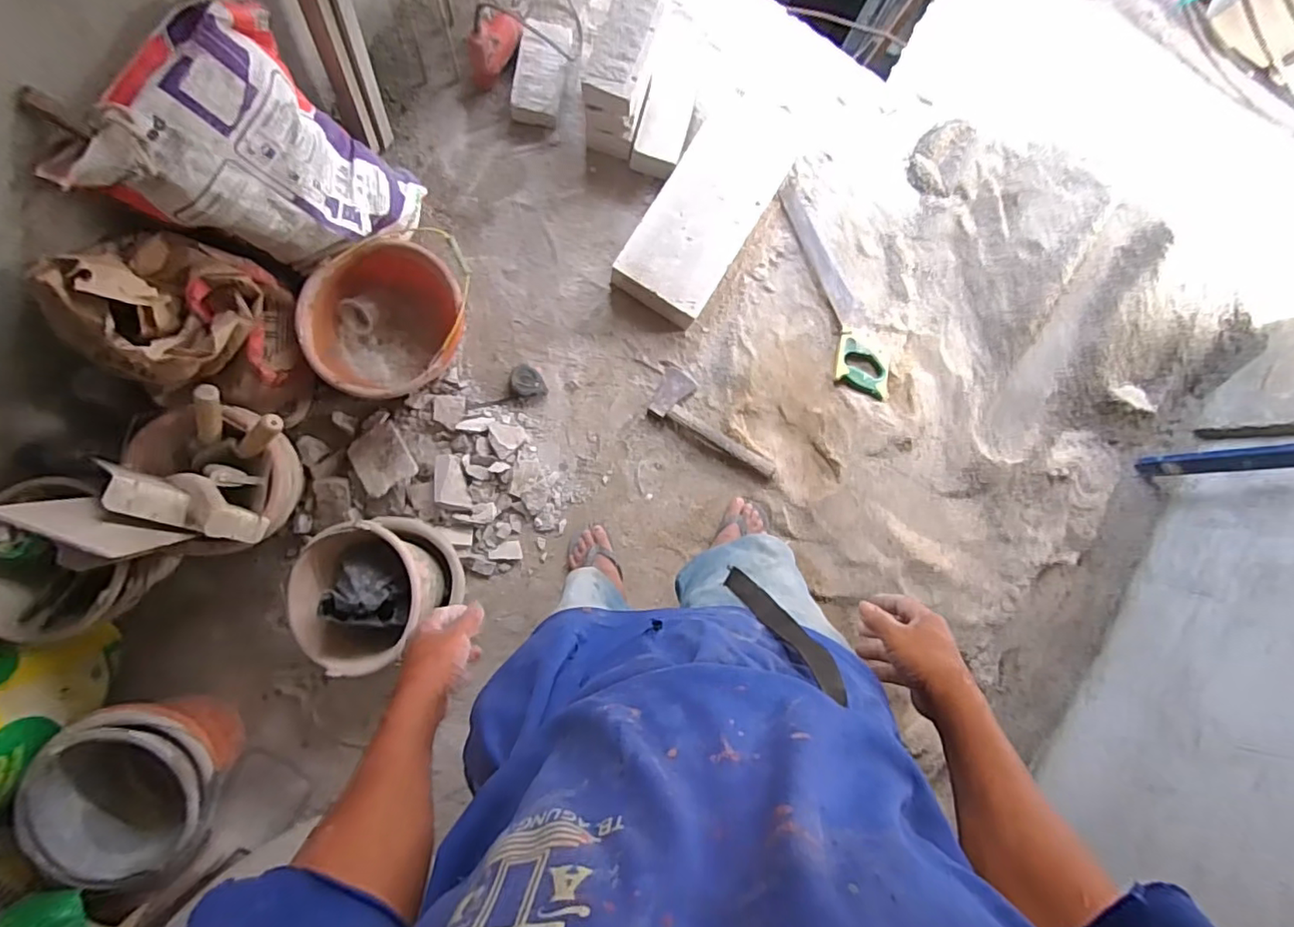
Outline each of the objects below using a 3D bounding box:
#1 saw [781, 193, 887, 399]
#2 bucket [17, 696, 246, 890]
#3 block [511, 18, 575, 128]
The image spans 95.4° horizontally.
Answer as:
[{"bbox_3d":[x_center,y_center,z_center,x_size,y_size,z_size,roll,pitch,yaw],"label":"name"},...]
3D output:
[{"bbox_3d":[0.426,-0.380,1.310,0.113,0.029,0.503,-15,82,1],"label":"saw"},{"bbox_3d":[-0.878,0.559,1.069,0.283,0.245,0.295,43,85,-4],"label":"bucket"},{"bbox_3d":[-0.222,-0.834,1.251,0.102,0.060,0.209,13,88,-6],"label":"block"}]

